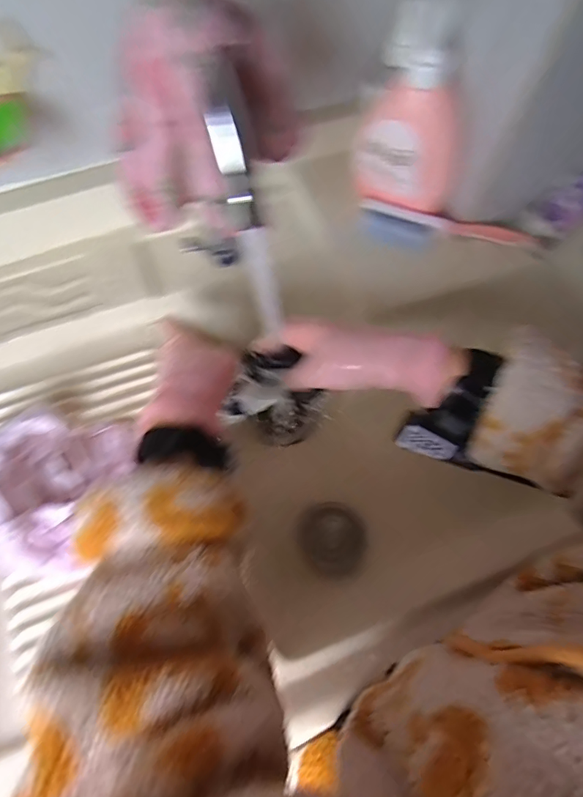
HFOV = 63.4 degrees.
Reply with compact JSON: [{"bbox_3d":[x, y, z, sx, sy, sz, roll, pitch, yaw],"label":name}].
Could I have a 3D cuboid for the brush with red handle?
[{"bbox_3d":[0.173,-0.185,0.526,0.191,0.030,0.039,10,69,4],"label":"brush with red handle"}]

